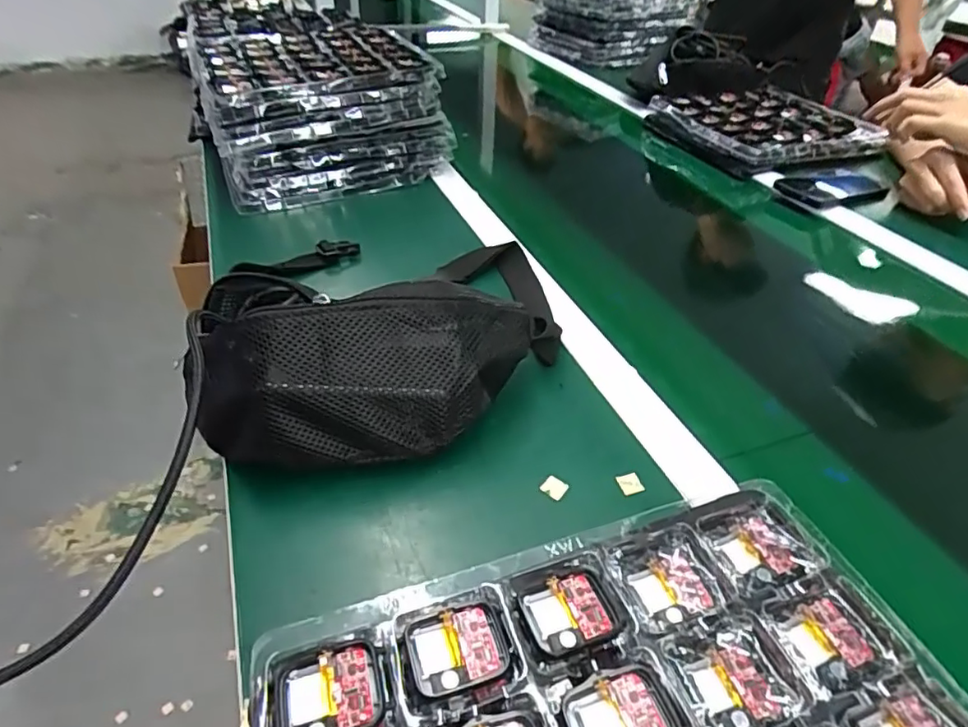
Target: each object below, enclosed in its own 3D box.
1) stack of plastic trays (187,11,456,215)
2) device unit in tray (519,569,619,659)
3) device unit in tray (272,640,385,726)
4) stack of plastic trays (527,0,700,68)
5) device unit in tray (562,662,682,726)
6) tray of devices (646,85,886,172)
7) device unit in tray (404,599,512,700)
[{"bbox_3d":[-0.245,-0.382,0.841,0.293,0.146,0.356,-16,44,-19],"label":"stack of plastic trays"},{"bbox_3d":[0.041,0.116,0.272,0.042,0.004,0.035,-14,43,-17],"label":"device unit in tray"},{"bbox_3d":[-0.066,0.138,0.242,0.045,0.005,0.037,-8,42,-11],"label":"device unit in tray"},{"bbox_3d":[0.315,-0.832,1.396,0.366,0.142,0.279,-28,48,-29],"label":"stack of plastic trays"},{"bbox_3d":[0.058,0.147,0.238,0.043,0.005,0.037,-12,42,-15],"label":"device unit in tray"},{"bbox_3d":[0.469,-0.395,0.974,0.289,0.050,0.261,-13,43,-16],"label":"tray of devices"},{"bbox_3d":[-0.011,0.128,0.260,0.044,0.004,0.035,-12,42,-15],"label":"device unit in tray"}]

